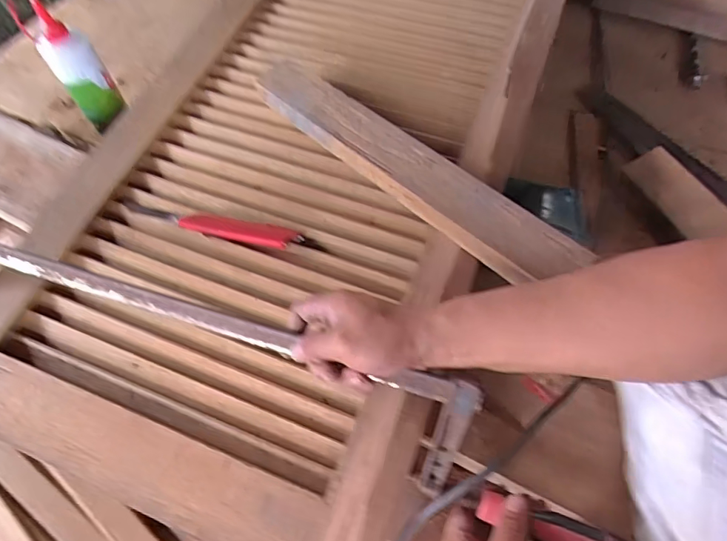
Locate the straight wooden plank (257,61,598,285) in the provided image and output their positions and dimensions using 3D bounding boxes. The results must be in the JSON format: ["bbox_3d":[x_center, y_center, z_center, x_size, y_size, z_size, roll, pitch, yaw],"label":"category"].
[{"bbox_3d":[0.040,-0.119,0.550,0.447,0.045,0.071,39,69,23],"label":"straight wooden plank"}]

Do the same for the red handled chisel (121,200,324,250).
[{"bbox_3d":[-0.168,-0.052,0.543,0.238,0.015,0.030,10,61,9],"label":"red handled chisel"}]

